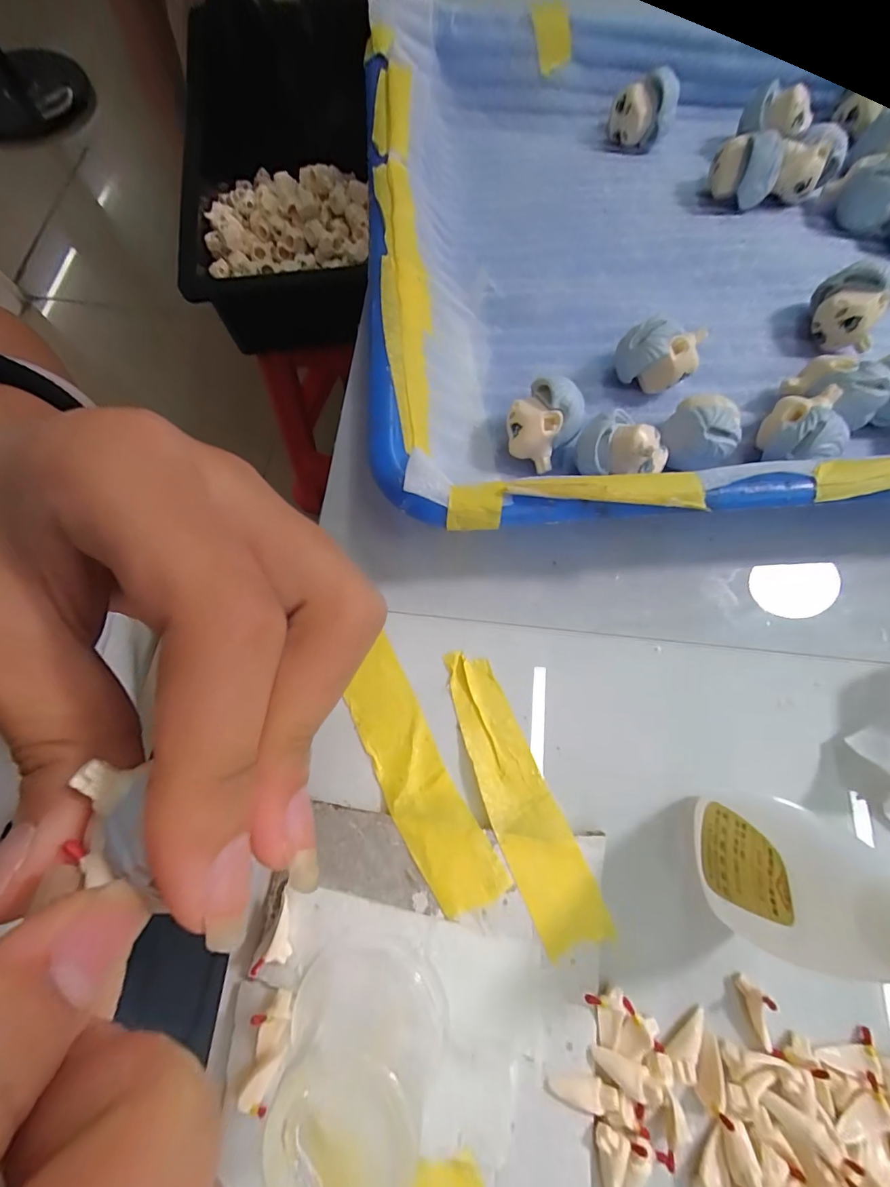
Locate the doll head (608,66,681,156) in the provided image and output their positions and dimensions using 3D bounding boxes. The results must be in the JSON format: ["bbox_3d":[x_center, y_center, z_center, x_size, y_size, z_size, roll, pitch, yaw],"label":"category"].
[{"bbox_3d":[0.091,-0.221,0.202,0.027,0.022,0.025,18,74,6],"label":"doll head"}]

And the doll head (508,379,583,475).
[{"bbox_3d":[0.033,-0.057,0.151,0.021,0.023,0.022,0,73,0],"label":"doll head"}]

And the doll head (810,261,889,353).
[{"bbox_3d":[0.151,-0.105,0.166,0.017,0.023,0.028,-41,77,-11],"label":"doll head"}]

